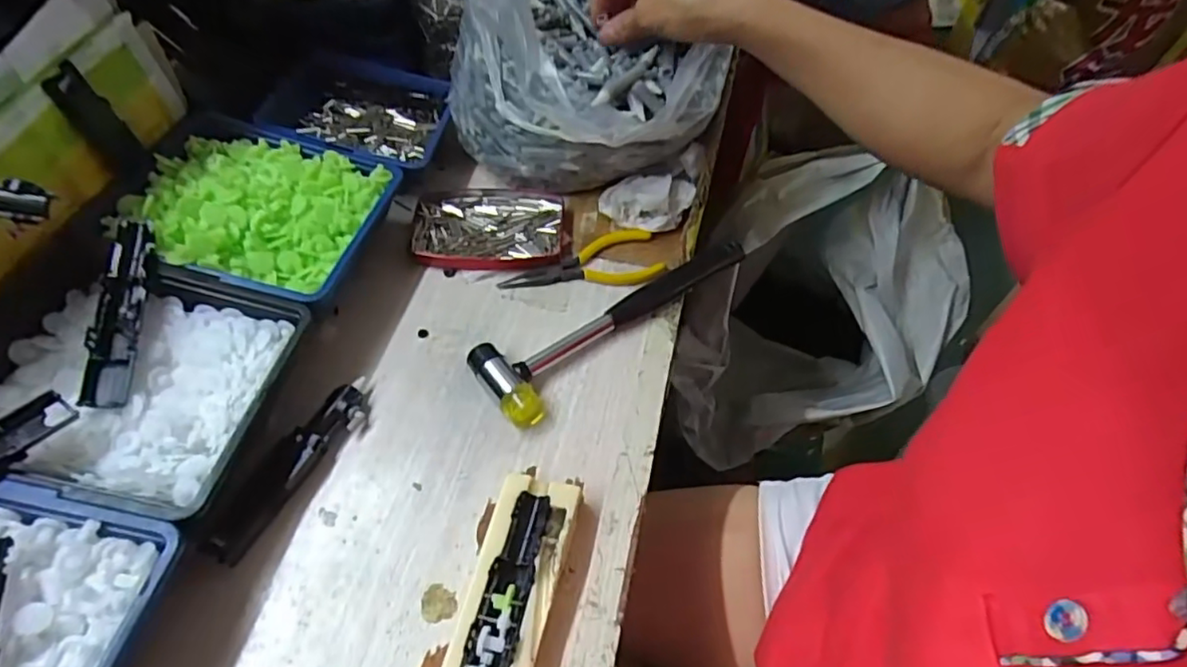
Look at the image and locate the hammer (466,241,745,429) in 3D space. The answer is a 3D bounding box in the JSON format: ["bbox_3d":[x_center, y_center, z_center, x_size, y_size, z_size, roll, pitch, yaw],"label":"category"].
[{"bbox_3d":[0.020,-0.020,0.463,0.233,0.023,0.061,-34,60,-24],"label":"hammer"}]

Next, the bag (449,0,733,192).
[{"bbox_3d":[-0.003,-0.233,0.511,0.211,0.162,0.203,12,53,8],"label":"bag"}]

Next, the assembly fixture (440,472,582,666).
[{"bbox_3d":[-0.045,0.142,0.333,0.046,0.031,0.138,11,53,7],"label":"assembly fixture"}]

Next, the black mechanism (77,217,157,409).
[{"bbox_3d":[-0.288,-0.016,0.380,0.031,0.022,0.121,-4,69,-4],"label":"black mechanism"}]

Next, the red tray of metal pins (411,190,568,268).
[{"bbox_3d":[-0.086,-0.085,0.517,0.120,0.016,0.089,3,52,1],"label":"red tray of metal pins"}]

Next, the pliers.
[{"bbox_3d":[-0.010,-0.057,0.496,0.125,0.007,0.050,-8,53,-7],"label":"pliers"}]

